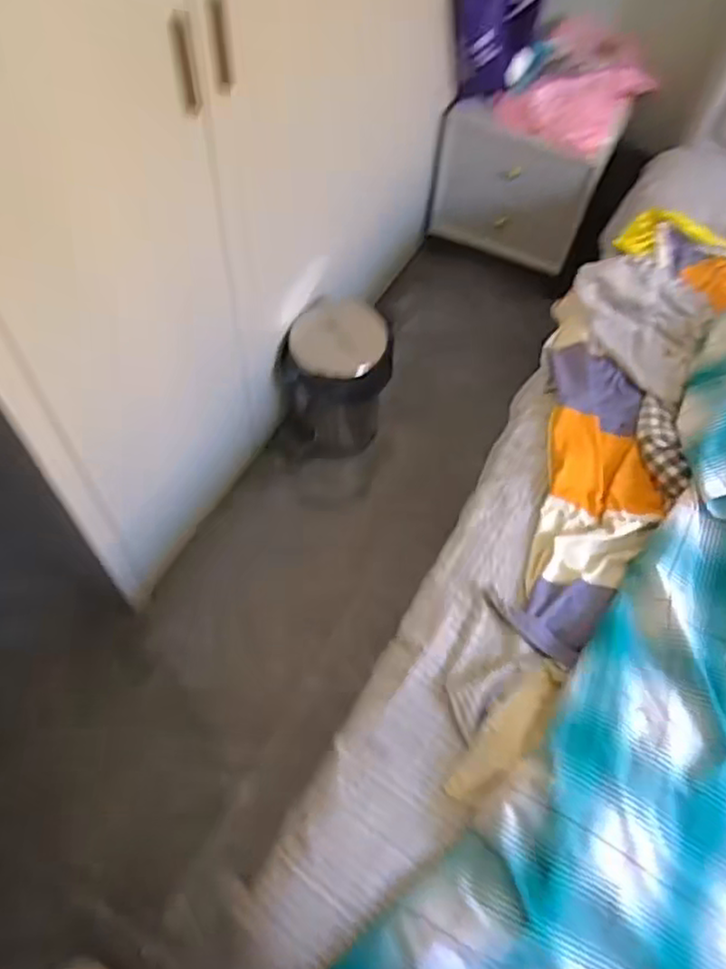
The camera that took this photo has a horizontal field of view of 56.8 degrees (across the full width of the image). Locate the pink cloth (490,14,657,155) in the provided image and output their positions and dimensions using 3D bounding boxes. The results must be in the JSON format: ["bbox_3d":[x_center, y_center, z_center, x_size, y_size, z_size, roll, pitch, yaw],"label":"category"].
[{"bbox_3d":[0.509,-0.949,1.604,0.296,0.165,0.262,32,61,14],"label":"pink cloth"}]

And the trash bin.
[{"bbox_3d":[-0.070,-0.230,1.546,0.214,0.358,0.221,2,58,-3],"label":"trash bin"}]

